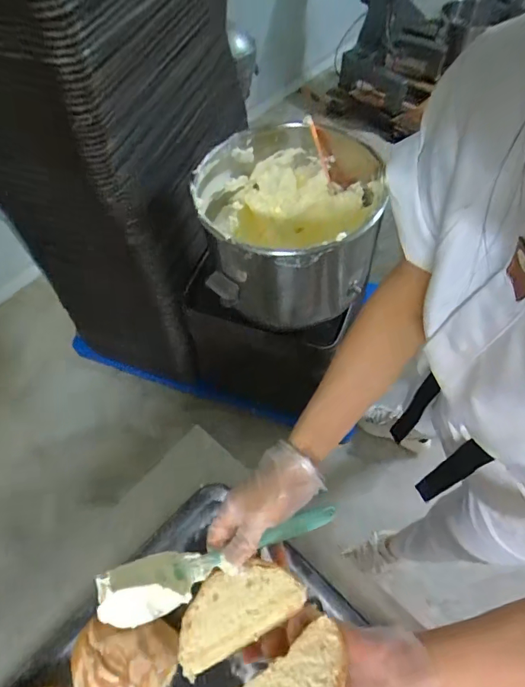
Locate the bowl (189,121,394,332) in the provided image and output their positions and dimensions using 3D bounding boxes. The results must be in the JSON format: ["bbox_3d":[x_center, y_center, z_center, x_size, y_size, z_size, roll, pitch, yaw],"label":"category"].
[{"bbox_3d":[0.056,-0.247,0.918,0.340,0.231,0.372,-1,59,1],"label":"bowl"}]

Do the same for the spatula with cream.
[{"bbox_3d":[-0.025,0.203,0.436,0.257,0.019,0.048,-4,51,-35],"label":"spatula with cream"}]

